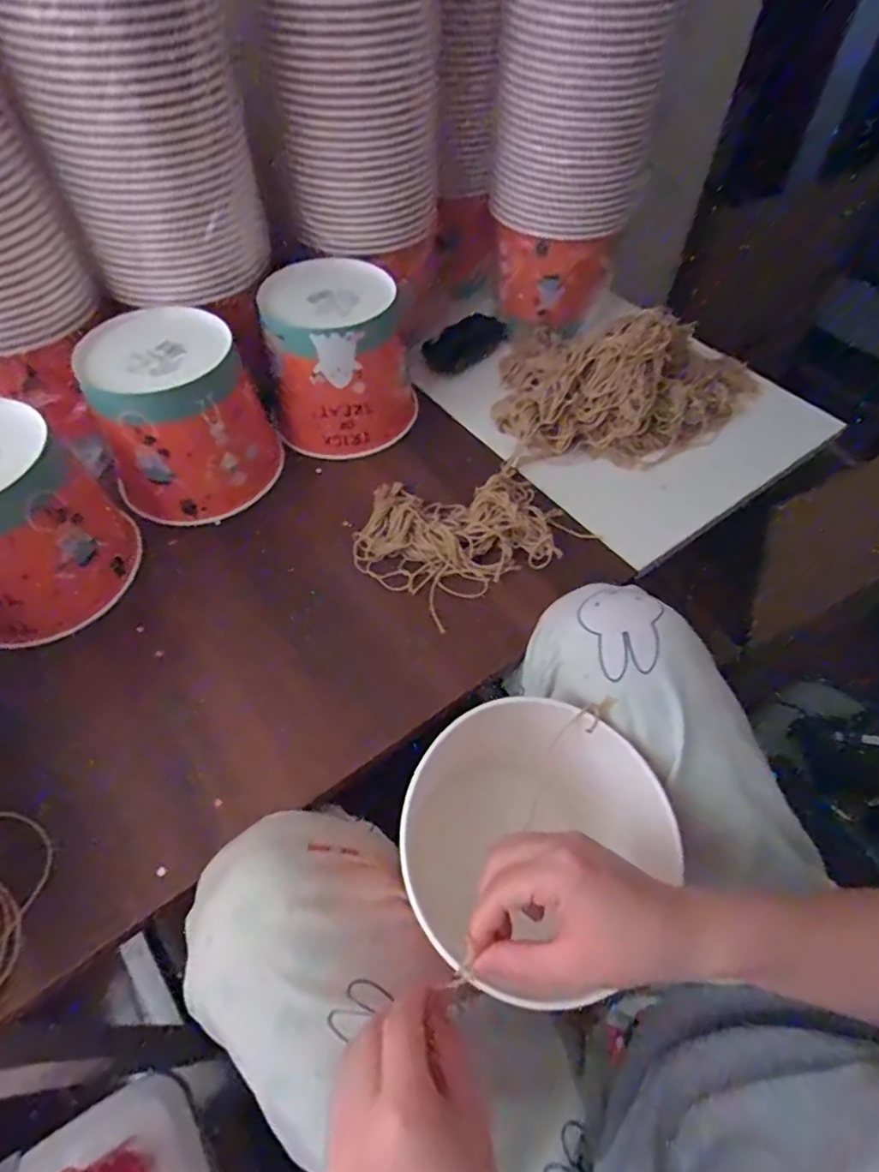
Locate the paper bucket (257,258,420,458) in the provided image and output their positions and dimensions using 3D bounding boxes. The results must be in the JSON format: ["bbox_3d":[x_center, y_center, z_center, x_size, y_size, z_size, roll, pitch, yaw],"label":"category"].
[{"bbox_3d":[-0.096,-0.228,0.609,0.139,0.138,0.136,-5,55,-4],"label":"paper bucket"}]

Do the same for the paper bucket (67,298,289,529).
[{"bbox_3d":[-0.240,-0.158,0.558,0.147,0.129,0.143,-22,57,-15],"label":"paper bucket"}]

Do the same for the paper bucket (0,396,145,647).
[{"bbox_3d":[-0.341,-0.050,0.475,0.145,0.132,0.148,38,62,23],"label":"paper bucket"}]

